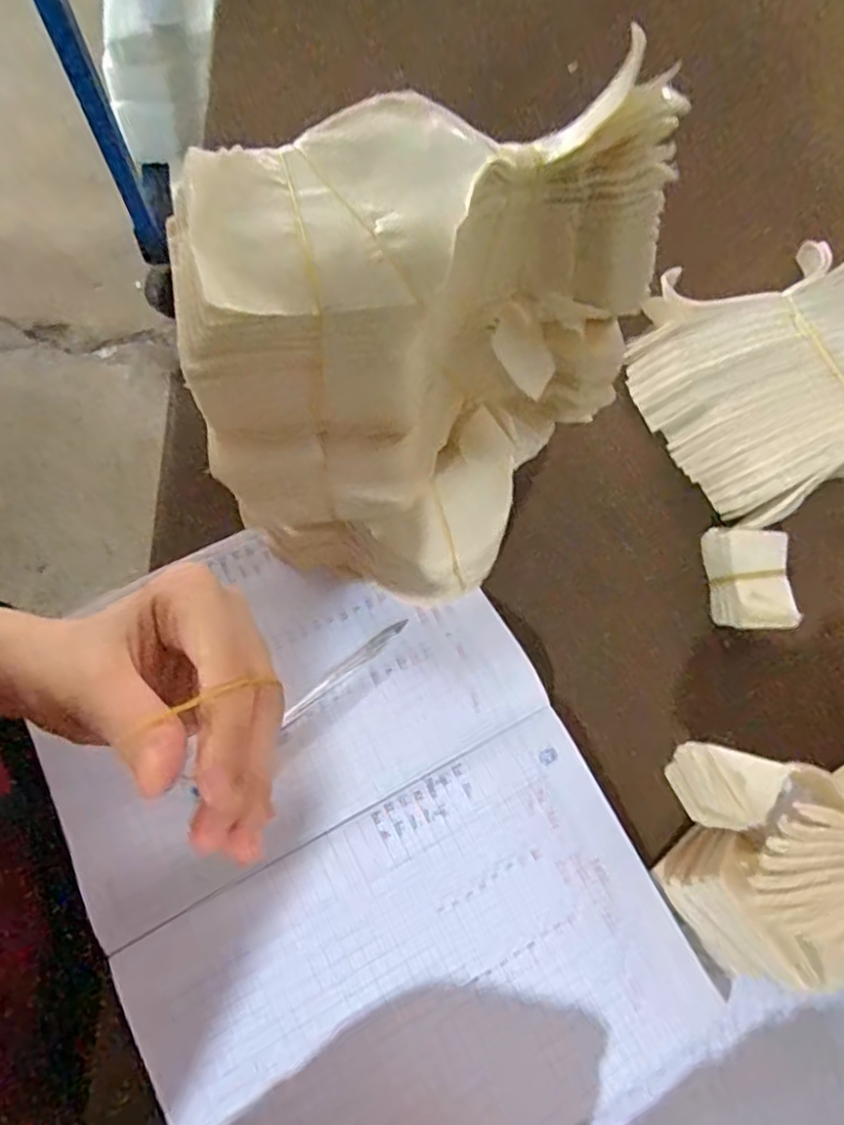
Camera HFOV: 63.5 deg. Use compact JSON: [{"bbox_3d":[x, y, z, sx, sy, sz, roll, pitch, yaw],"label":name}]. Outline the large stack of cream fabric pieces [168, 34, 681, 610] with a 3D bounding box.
[{"bbox_3d":[-0.001,-0.084,0.323,0.138,0.204,0.181,35,73,9],"label":"large stack of cream fabric pieces"}]

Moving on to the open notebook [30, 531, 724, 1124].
[{"bbox_3d":[-0.035,0.140,0.348,0.249,0.011,0.310,-26,74,-11],"label":"open notebook"}]

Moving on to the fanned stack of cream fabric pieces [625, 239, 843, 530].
[{"bbox_3d":[0.230,-0.113,0.426,0.174,0.053,0.179,-16,72,-8],"label":"fanned stack of cream fabric pieces"}]

